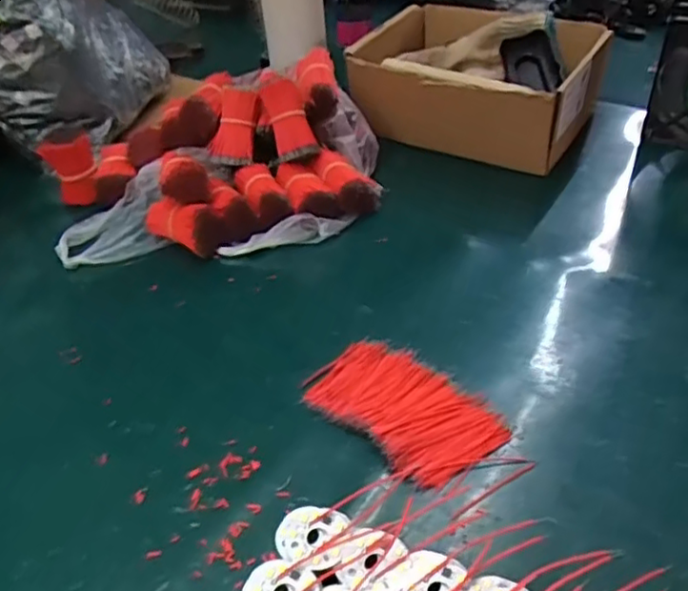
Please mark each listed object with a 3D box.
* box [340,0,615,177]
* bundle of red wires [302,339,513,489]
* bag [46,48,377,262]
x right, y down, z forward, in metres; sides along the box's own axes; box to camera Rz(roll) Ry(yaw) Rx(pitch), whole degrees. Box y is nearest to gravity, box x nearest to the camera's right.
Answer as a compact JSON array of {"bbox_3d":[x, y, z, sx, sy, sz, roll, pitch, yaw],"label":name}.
[{"bbox_3d":[0.138,-0.223,0.666,0.225,0.094,0.178,21,45,26],"label":"box"},{"bbox_3d":[0.035,0.066,0.392,0.070,0.010,0.115,-32,48,-31],"label":"bundle of red wires"},{"bbox_3d":[-0.112,-0.117,0.572,0.290,0.104,0.168,-11,40,-9],"label":"bag"}]

